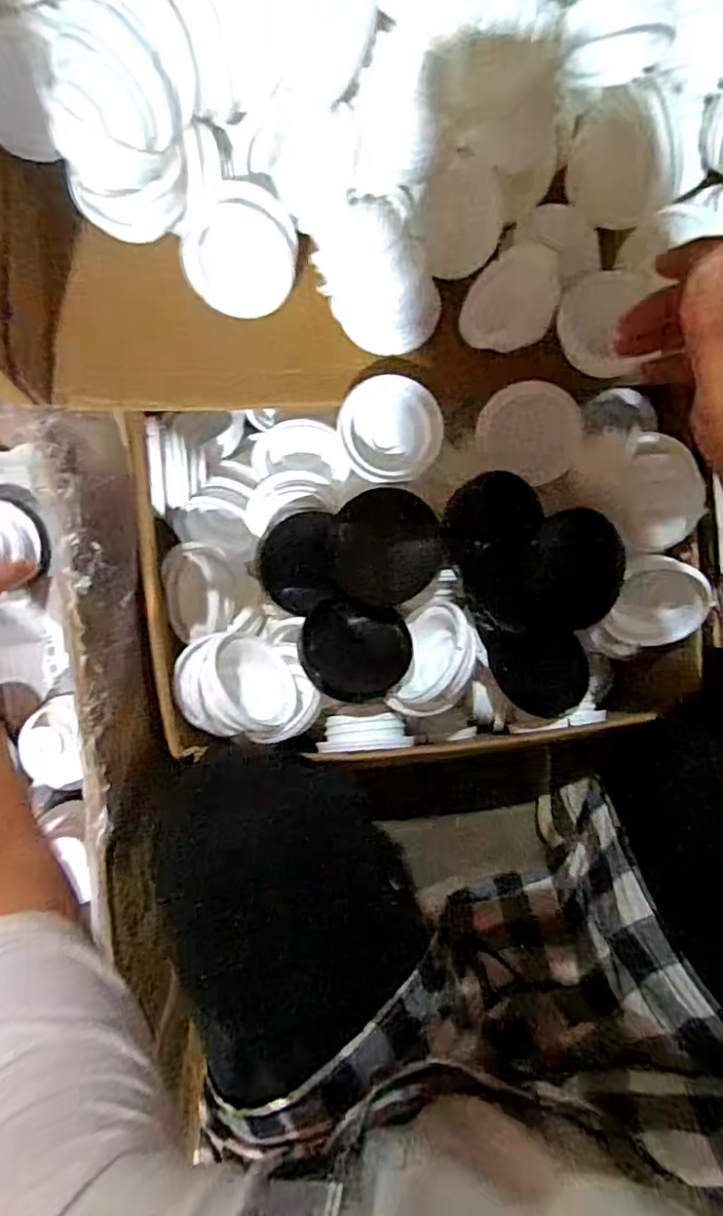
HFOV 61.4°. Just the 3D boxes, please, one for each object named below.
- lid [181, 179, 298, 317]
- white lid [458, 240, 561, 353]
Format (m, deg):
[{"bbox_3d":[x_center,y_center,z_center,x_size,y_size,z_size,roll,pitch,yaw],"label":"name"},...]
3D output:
[{"bbox_3d":[-0.091,-0.268,0.459,0.082,0.019,0.086,-6,118,-11],"label":"lid"},{"bbox_3d":[0.117,-0.242,0.475,0.072,0.006,0.076,18,106,24],"label":"white lid"}]

